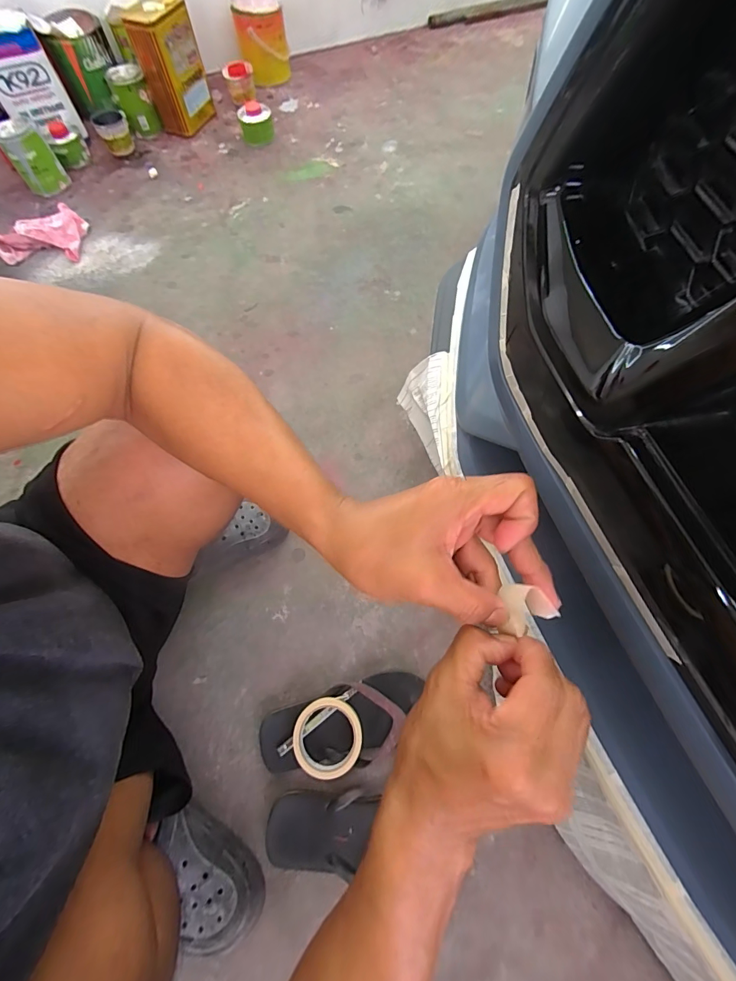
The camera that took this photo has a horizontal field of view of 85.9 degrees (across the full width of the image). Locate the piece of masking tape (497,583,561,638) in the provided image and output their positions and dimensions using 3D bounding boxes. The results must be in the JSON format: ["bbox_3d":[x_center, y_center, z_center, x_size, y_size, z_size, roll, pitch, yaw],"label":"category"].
[{"bbox_3d":[0.097,0.071,0.242,0.030,0.023,0.026,-5,67,-2],"label":"piece of masking tape"}]

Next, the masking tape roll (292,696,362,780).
[{"bbox_3d":[-0.059,0.357,0.573,0.098,0.021,0.099,0,67,0],"label":"masking tape roll"}]

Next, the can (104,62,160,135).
[{"bbox_3d":[-0.677,-1.128,1.152,0.101,0.130,0.091,-22,69,-9],"label":"can"}]

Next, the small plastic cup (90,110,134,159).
[{"bbox_3d":[-0.729,-1.027,1.138,0.083,0.077,0.089,0,67,0],"label":"small plastic cup"}]

